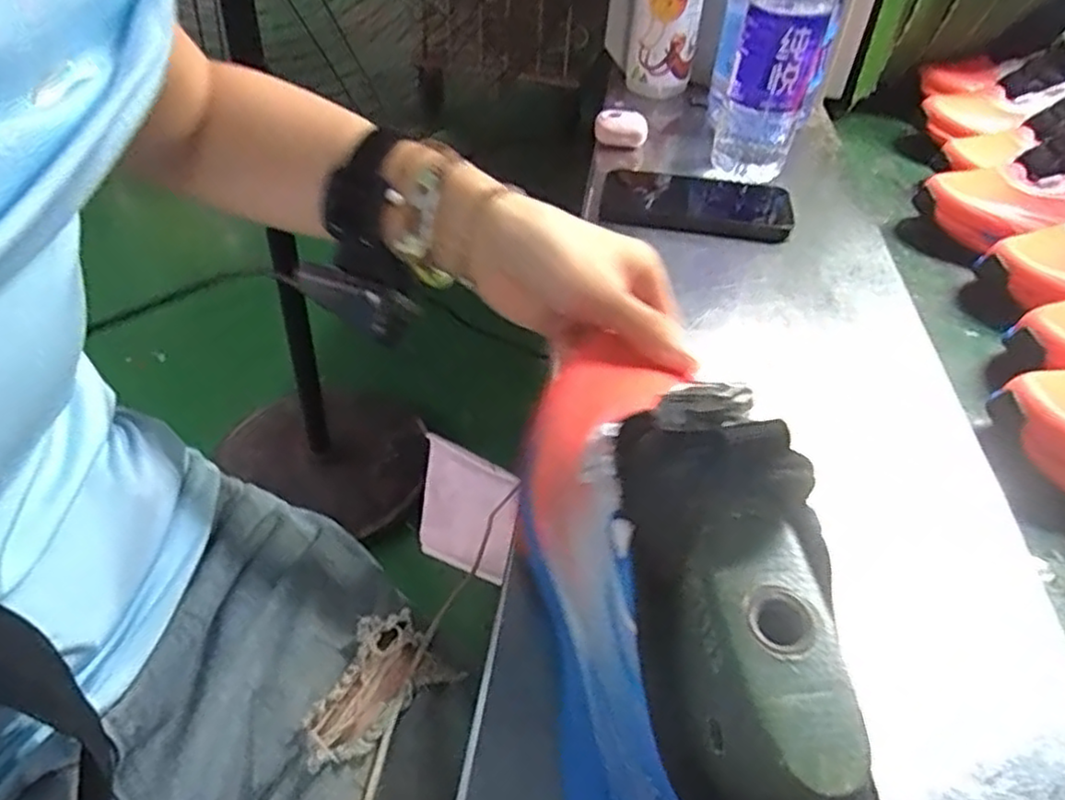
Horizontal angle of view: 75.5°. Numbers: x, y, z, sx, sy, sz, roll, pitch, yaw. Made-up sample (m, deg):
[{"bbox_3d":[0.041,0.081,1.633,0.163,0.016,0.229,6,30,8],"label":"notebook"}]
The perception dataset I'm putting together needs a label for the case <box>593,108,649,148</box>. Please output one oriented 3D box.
[{"bbox_3d":[0.080,-0.248,0.627,0.047,0.023,0.031,0,42,-2],"label":"case"}]

